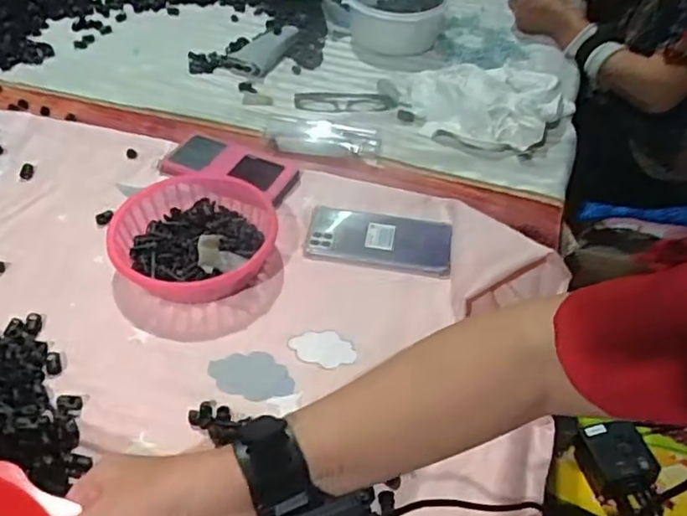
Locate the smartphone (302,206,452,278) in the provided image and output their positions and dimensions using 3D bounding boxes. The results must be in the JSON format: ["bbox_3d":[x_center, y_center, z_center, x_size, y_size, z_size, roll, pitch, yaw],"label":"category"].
[{"bbox_3d":[0.040,-0.023,0.704,0.158,0.011,0.078,10,51,5],"label":"smartphone"}]

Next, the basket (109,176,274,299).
[{"bbox_3d":[-0.159,-0.023,0.671,0.160,0.049,0.176,1,45,-1],"label":"basket"}]

